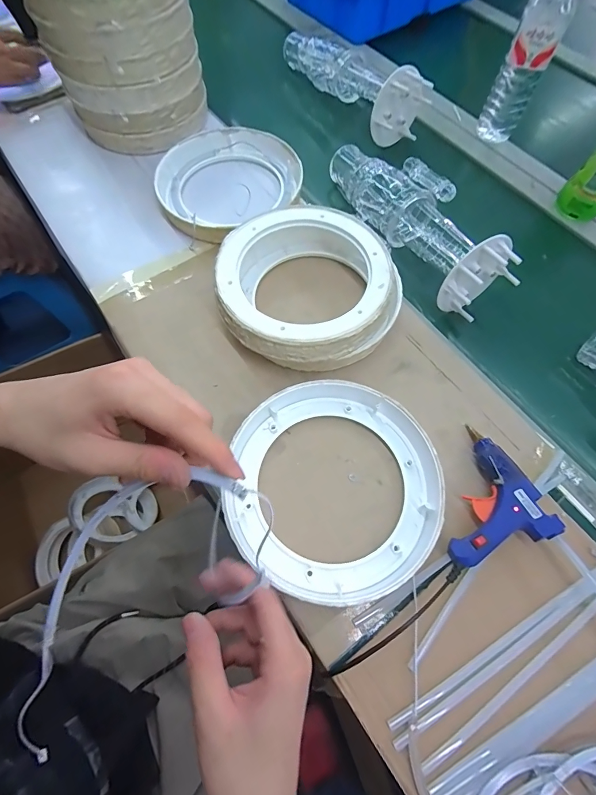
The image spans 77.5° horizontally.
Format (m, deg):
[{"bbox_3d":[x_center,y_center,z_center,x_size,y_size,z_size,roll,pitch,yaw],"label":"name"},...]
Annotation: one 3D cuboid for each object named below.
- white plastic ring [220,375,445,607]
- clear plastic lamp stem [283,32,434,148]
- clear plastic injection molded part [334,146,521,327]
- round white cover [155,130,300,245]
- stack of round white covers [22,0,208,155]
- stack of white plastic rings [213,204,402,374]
[{"bbox_3d":[0.034,0.085,0.379,0.212,0.038,0.215,-2,64,4],"label":"white plastic ring"},{"bbox_3d":[0.091,-0.564,0.642,0.123,0.095,0.286,-28,65,-9],"label":"clear plastic lamp stem"},{"bbox_3d":[0.155,-0.256,0.507,0.092,0.083,0.316,-28,65,-9],"label":"clear plastic injection molded part"},{"bbox_3d":[-0.107,-0.330,0.564,0.216,0.043,0.197,-34,66,-12],"label":"round white cover"},{"bbox_3d":[-0.262,-0.528,0.556,0.213,0.219,0.220,-22,67,-10],"label":"stack of round white covers"},{"bbox_3d":[0.009,-0.140,0.456,0.206,0.067,0.211,-14,64,-2],"label":"stack of white plastic rings"}]

